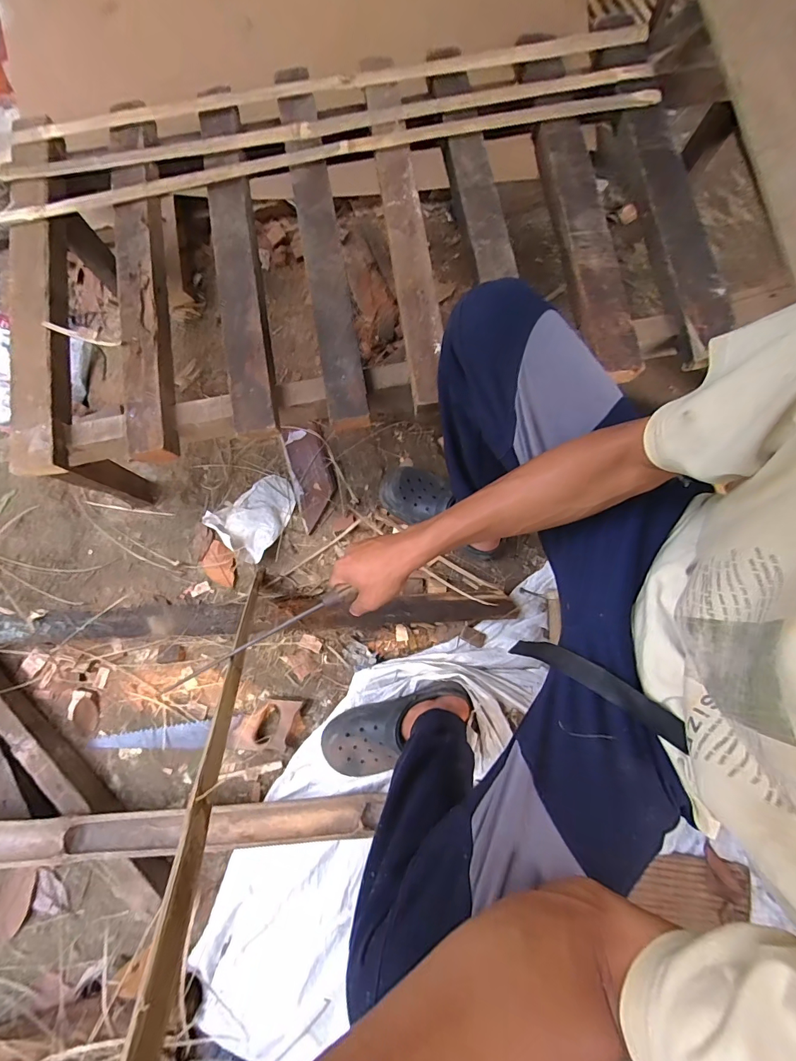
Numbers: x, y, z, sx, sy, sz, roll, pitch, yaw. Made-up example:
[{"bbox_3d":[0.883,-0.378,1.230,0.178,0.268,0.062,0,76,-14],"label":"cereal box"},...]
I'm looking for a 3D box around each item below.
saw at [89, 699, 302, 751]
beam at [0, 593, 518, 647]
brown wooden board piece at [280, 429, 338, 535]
[{"bbox_3d":[-0.396,0.383,0.816,0.401,0.034,0.093,0,80,0],"label":"saw"},{"bbox_3d":[-0.430,0.177,0.831,1.328,0.042,0.080,-3,80,-1],"label":"beam"},{"bbox_3d":[-0.185,-0.118,0.898,0.087,0.025,0.220,-16,80,-3],"label":"brown wooden board piece"}]

